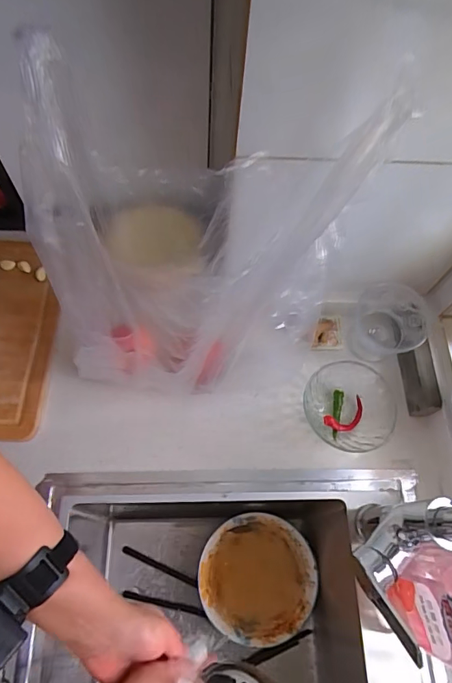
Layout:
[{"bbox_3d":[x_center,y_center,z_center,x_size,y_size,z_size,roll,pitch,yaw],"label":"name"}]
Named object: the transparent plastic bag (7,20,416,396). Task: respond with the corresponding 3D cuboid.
[{"bbox_3d":[-0.033,-0.060,0.441,0.261,0.400,0.121,-11,67,-7],"label":"transparent plastic bag"}]

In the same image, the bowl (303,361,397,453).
[{"bbox_3d":[0.165,0.089,0.593,0.114,0.048,0.116,1,66,-2],"label":"bowl"}]

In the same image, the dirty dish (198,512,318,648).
[{"bbox_3d":[0.050,0.367,0.689,0.175,0.048,0.174,1,66,-2],"label":"dirty dish"}]

